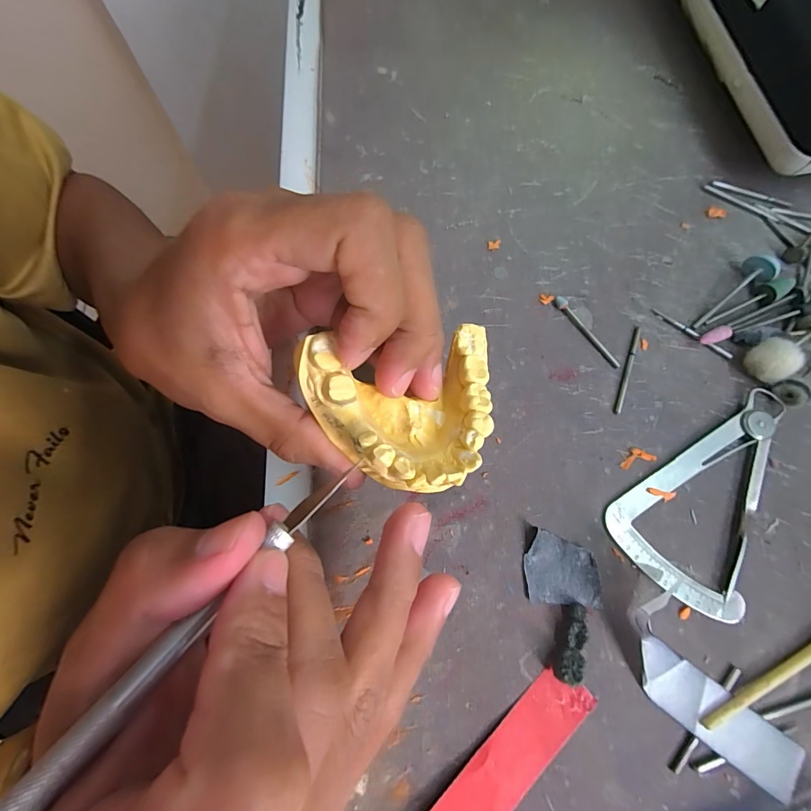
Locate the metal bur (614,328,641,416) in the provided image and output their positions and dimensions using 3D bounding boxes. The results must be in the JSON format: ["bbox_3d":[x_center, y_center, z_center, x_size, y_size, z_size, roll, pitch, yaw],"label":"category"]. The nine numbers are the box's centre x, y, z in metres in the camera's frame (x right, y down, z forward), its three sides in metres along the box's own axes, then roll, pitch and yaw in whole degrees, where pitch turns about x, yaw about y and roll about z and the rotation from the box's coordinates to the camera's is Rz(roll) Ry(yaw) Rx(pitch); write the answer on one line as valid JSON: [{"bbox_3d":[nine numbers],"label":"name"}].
[{"bbox_3d":[0.102,-0.017,0.176,0.004,0.004,0.044,21,76,4],"label":"metal bur"}]

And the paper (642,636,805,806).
[{"bbox_3d":[0.109,0.110,0.139,0.065,0.013,0.020,37,77,8],"label":"paper"}]

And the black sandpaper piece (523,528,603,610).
[{"bbox_3d":[0.062,0.065,0.154,0.029,0.004,0.026,4,75,-1],"label":"black sandpaper piece"}]

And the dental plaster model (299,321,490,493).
[{"bbox_3d":[0.001,0.002,0.126,0.062,0.024,0.051,-11,76,-5],"label":"dental plaster model"}]

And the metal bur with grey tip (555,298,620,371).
[{"bbox_3d":[0.085,-0.034,0.180,0.004,0.005,0.042,-38,80,-10],"label":"metal bur with grey tip"}]

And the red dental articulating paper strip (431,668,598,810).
[{"bbox_3d":[0.025,0.138,0.137,0.102,0.009,0.022,-42,80,-14],"label":"red dental articulating paper strip"}]

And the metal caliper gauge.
[{"bbox_3d":[0.136,0.042,0.161,0.098,0.007,0.057,-33,79,-10],"label":"metal caliper gauge"}]

